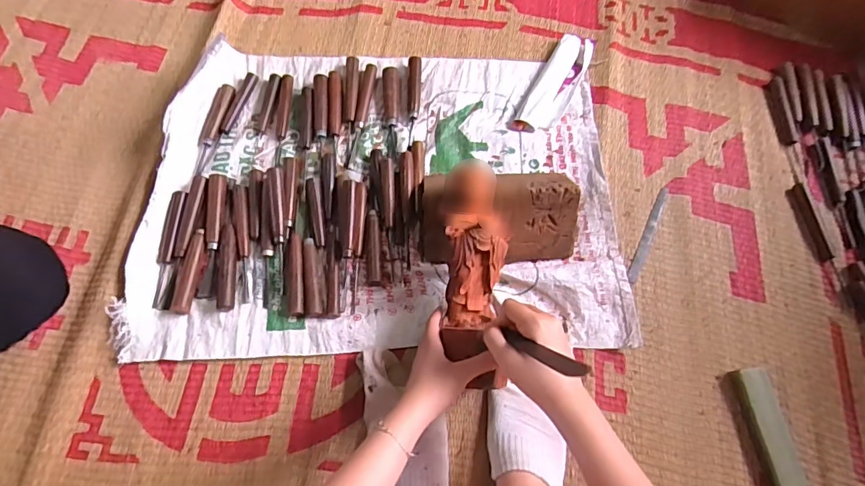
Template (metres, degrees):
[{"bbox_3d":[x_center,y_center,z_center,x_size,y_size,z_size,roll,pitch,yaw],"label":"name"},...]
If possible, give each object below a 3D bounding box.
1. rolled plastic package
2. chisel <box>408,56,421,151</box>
[{"bbox_3d":[0.198,-0.254,0.762,0.064,0.019,0.217,28,71,8],"label":"rolled plastic package"},{"bbox_3d":[-0.028,-0.218,0.735,0.019,0.020,0.159,1,69,-2],"label":"chisel"}]

